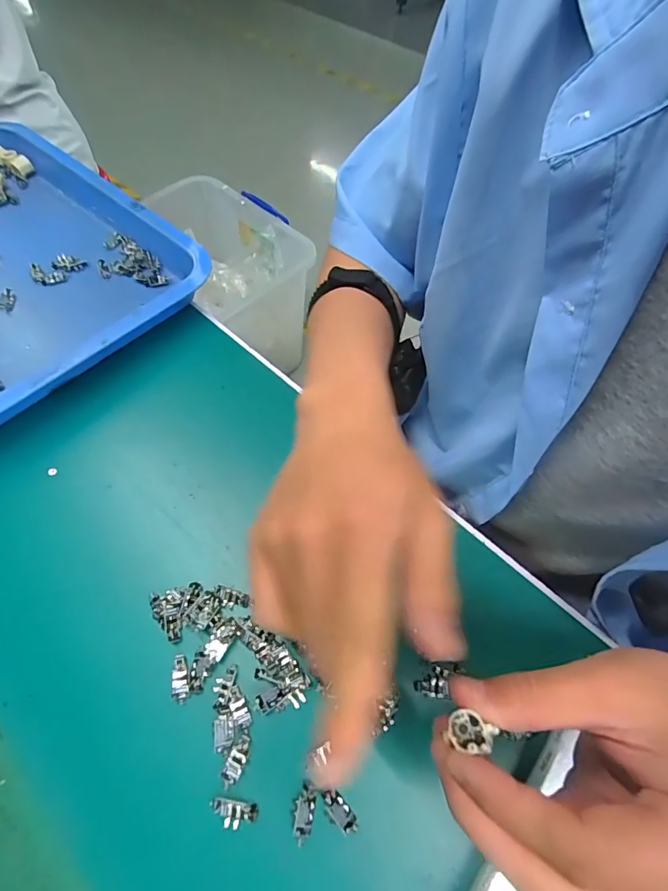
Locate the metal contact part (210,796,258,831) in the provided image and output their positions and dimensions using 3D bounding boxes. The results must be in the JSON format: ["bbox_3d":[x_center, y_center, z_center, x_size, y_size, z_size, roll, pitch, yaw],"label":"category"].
[{"bbox_3d":[-0.057,0.205,0.238,0.027,0.004,0.012,6,61,3],"label":"metal contact part"}]

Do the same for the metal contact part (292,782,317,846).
[{"bbox_3d":[-0.017,0.208,0.242,0.012,0.005,0.026,7,61,3],"label":"metal contact part"}]

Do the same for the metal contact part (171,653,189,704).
[{"bbox_3d":[-0.098,0.147,0.271,0.010,0.004,0.028,-11,61,-7],"label":"metal contact part"}]

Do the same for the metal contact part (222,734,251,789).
[{"bbox_3d":[-0.058,0.185,0.251,0.010,0.004,0.026,20,62,10],"label":"metal contact part"}]

